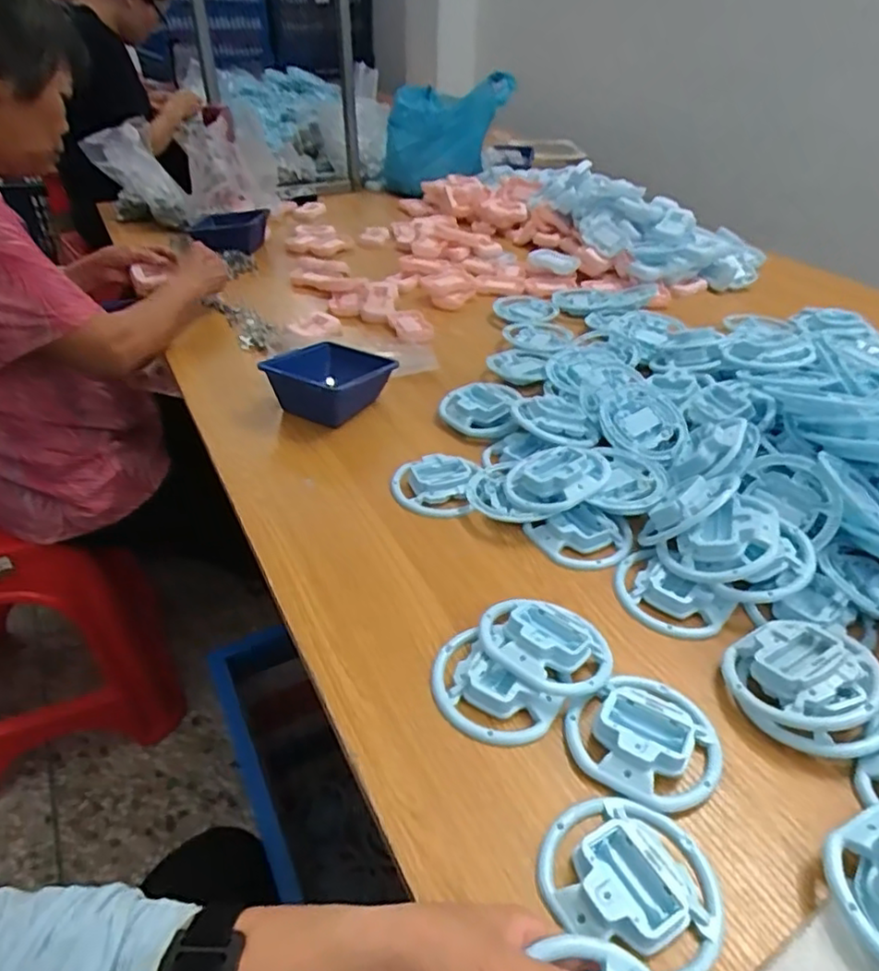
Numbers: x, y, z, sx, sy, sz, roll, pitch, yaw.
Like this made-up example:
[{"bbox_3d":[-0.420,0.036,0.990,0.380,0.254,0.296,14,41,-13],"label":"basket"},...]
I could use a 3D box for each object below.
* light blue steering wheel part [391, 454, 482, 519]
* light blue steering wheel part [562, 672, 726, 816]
[{"bbox_3d":[-0.007,0.000,0.683,0.086,0.027,0.073,6,38,5],"label":"light blue steering wheel part"},{"bbox_3d":[0.145,0.174,0.451,0.100,0.026,0.093,1,38,-1],"label":"light blue steering wheel part"}]

